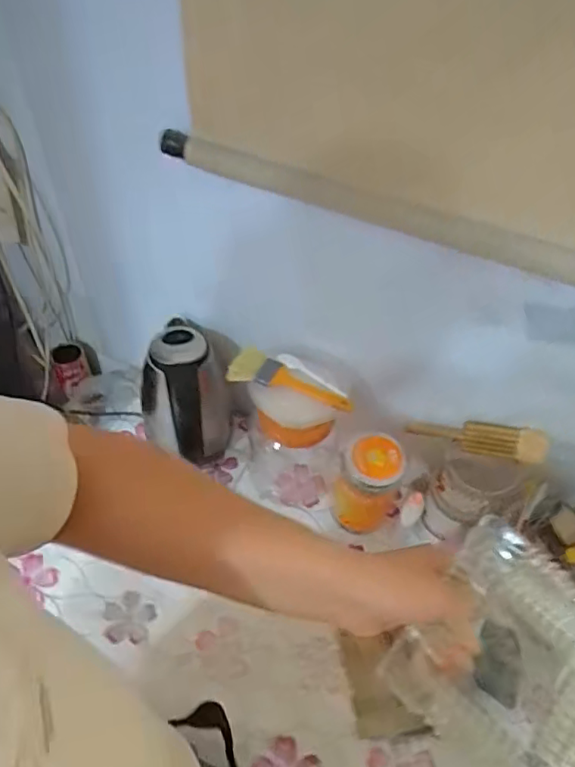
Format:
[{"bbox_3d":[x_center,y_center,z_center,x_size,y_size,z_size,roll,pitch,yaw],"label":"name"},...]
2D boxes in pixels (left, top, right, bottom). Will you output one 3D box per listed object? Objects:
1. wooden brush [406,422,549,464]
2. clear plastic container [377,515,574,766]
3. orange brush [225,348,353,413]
[{"bbox_3d":[0.273,0.080,0.794,0.190,0.057,0.025,8,48,22],"label":"wooden brush"},{"bbox_3d":[0.174,0.203,0.396,0.157,0.039,0.154,35,56,22],"label":"clear plastic container"},{"bbox_3d":[0.007,-0.006,0.791,0.184,0.022,0.057,16,51,9],"label":"orange brush"}]

